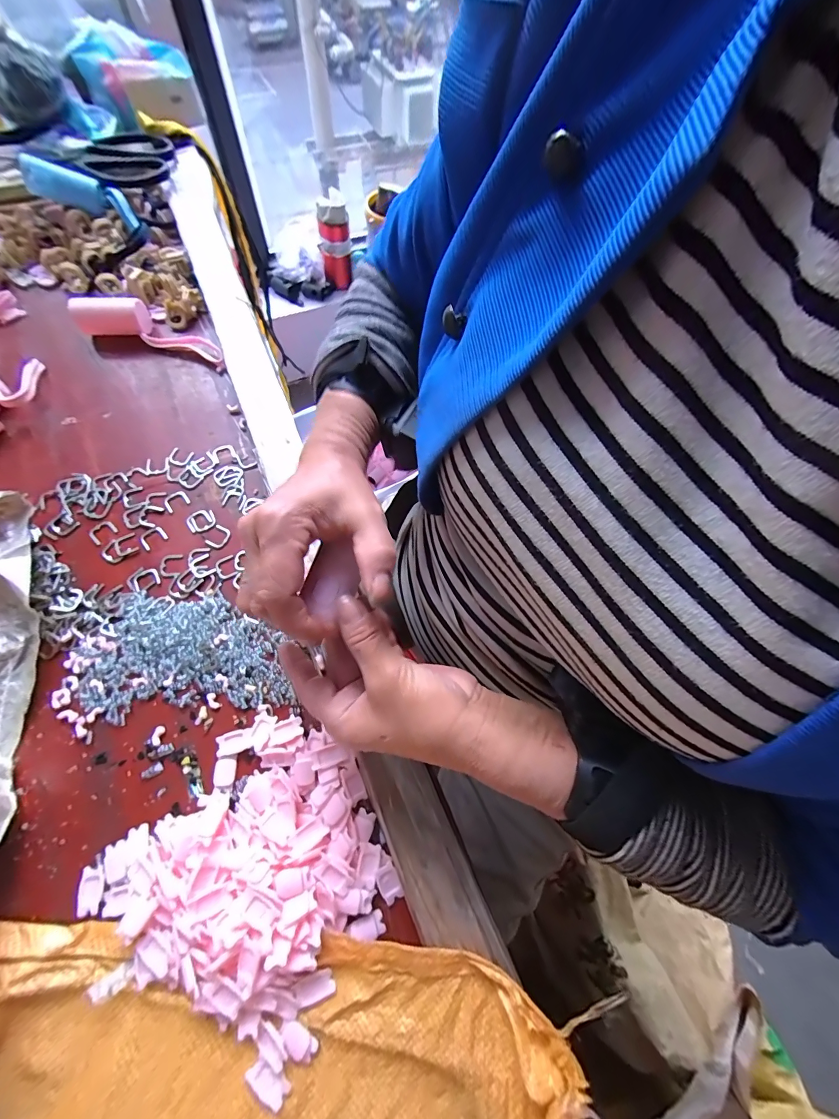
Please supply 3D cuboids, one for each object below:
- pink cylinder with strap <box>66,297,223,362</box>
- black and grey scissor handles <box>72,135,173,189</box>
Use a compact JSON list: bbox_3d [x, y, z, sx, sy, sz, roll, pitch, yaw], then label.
[{"bbox_3d":[-0.273,-0.240,0.394,0.151,0.033,0.046,11,69,1],"label":"pink cylinder with strap"},{"bbox_3d":[-0.334,-0.456,0.435,0.098,0.010,0.092,-3,68,-6],"label":"black and grey scissor handles"}]

